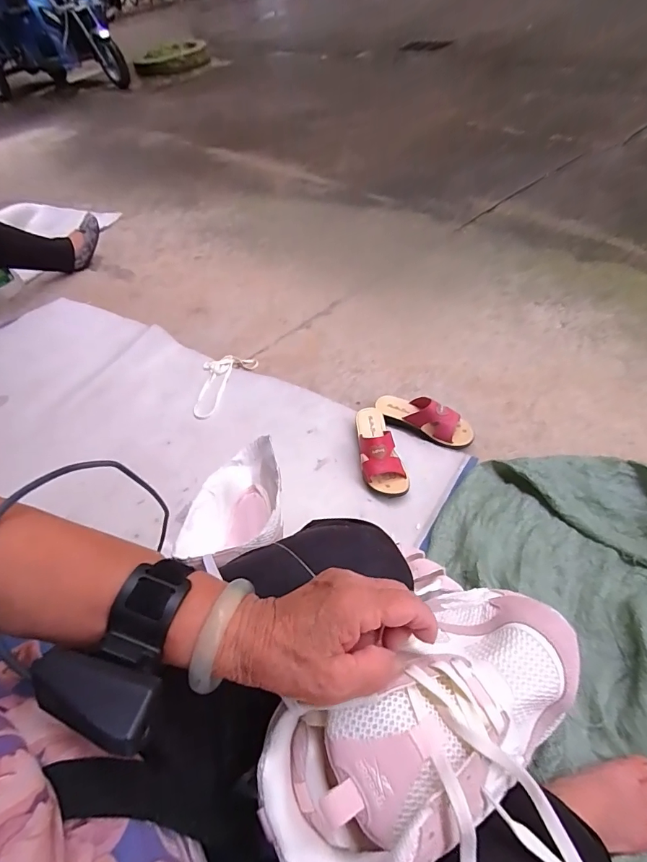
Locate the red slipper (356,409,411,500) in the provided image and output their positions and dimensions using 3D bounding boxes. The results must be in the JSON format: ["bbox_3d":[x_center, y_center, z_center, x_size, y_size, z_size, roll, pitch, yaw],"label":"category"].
[{"bbox_3d":[0.118,0.032,0.908,0.087,0.078,0.228,-11,51,1],"label":"red slipper"}]

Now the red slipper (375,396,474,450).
[{"bbox_3d":[0.230,-0.036,0.957,0.228,0.081,0.083,25,60,26],"label":"red slipper"}]

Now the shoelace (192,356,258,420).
[{"bbox_3d":[-0.266,-0.127,1.147,0.153,0.018,0.224,-4,50,3],"label":"shoelace"}]

